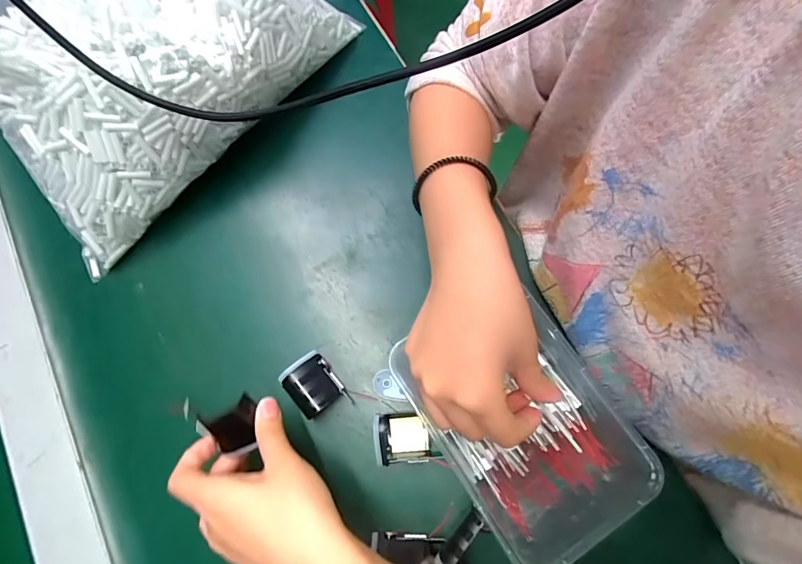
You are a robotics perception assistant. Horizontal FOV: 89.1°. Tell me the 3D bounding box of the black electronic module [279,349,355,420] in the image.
[{"bbox_3d":[-0.068,0.081,0.318,0.035,0.024,0.046,-35,76,-9],"label":"black electronic module"}]

